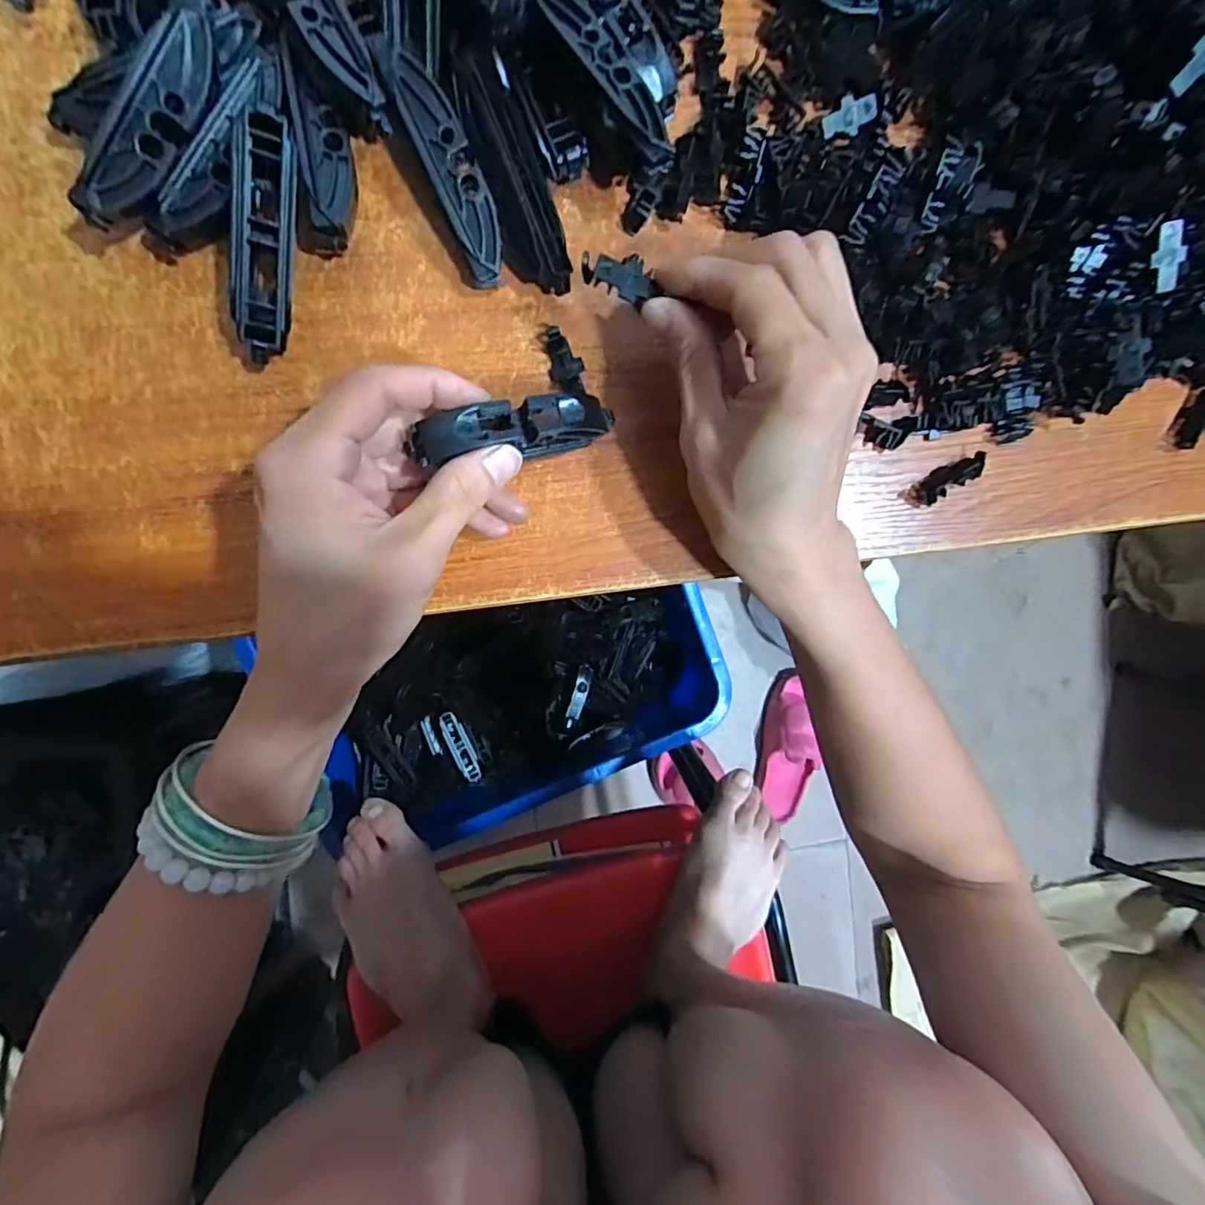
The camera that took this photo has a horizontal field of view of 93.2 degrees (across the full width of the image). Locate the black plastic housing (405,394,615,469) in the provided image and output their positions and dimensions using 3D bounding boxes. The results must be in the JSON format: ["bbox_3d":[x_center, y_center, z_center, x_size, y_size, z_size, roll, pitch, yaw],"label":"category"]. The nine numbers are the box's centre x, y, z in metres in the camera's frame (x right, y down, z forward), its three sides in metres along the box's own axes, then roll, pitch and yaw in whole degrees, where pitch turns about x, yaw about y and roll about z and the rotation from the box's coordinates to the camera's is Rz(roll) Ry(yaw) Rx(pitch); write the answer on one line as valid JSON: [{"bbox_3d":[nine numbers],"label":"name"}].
[{"bbox_3d":[-0.030,-0.064,0.208,0.076,0.013,0.019,-15,98,-25],"label":"black plastic housing"}]

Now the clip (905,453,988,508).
[{"bbox_3d":[0.159,-0.056,0.261,0.038,0.008,0.012,-31,99,-4],"label":"clip"}]

